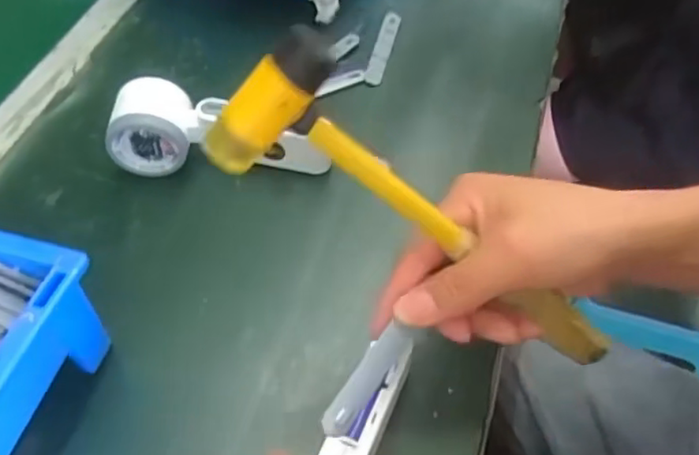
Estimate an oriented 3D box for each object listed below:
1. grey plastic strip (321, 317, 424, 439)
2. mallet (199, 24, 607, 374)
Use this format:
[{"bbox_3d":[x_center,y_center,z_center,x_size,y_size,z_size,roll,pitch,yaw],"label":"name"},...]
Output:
[{"bbox_3d":[0.009,0.073,0.307,0.015,0.004,0.063,36,75,23],"label":"grey plastic strip"},{"bbox_3d":[0.052,0.008,0.309,0.261,0.060,0.025,35,47,-30],"label":"mallet"}]

